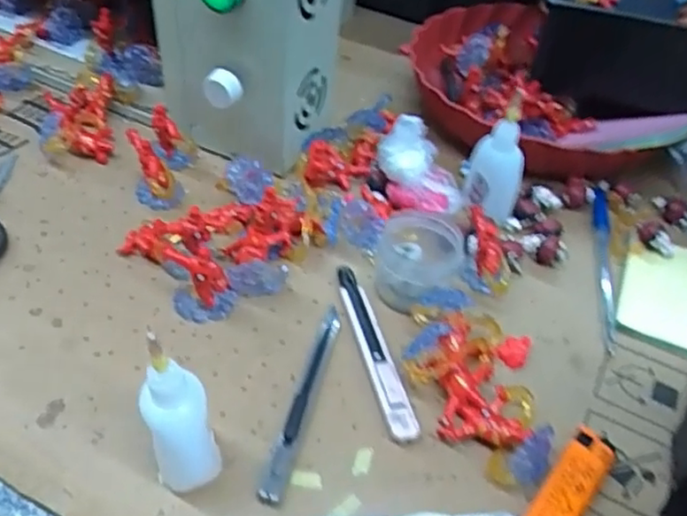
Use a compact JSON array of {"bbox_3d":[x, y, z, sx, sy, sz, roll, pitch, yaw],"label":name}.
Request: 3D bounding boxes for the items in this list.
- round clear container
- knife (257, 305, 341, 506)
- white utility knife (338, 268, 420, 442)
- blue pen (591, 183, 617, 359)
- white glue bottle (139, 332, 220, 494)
[{"bbox_3d":[0.049,0.000,0.417,0.053,0.040,0.057,2,44,-2],"label":"round clear container"},{"bbox_3d":[-0.021,0.074,0.361,0.012,0.010,0.134,13,45,8],"label":"knife"},{"bbox_3d":[0.017,0.053,0.388,0.017,0.011,0.128,-8,46,-13],"label":"white utility knife"},{"bbox_3d":[0.187,0.002,0.465,0.013,0.006,0.167,13,45,8],"label":"blue pen"},{"bbox_3d":[-0.075,0.072,0.294,0.029,0.101,0.024,-12,47,-17],"label":"white glue bottle"}]

